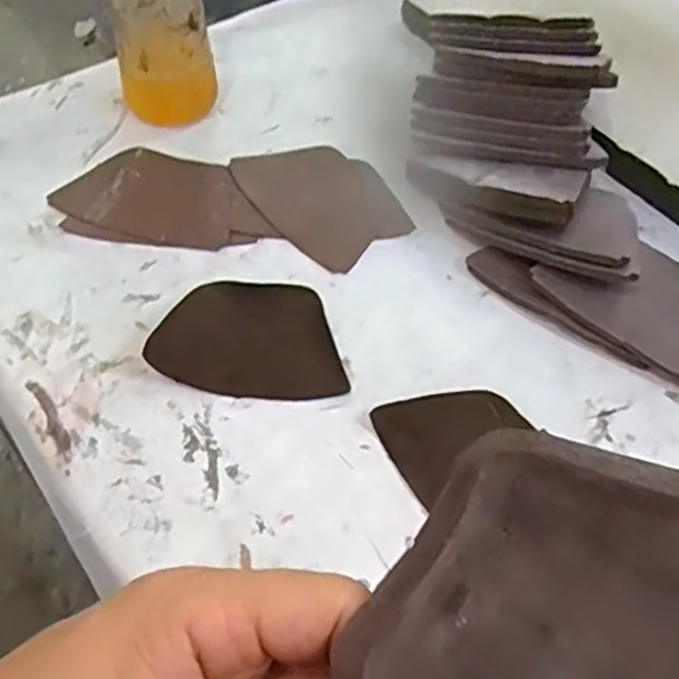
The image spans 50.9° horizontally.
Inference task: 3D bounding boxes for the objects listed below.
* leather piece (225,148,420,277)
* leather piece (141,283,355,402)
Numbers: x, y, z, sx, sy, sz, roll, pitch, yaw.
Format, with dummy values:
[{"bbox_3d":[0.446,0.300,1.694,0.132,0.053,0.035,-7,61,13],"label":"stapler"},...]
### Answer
[{"bbox_3d":[-0.011,-0.095,0.472,0.084,0.006,0.114,-33,62,-24],"label":"leather piece"},{"bbox_3d":[-0.048,-0.004,0.393,0.100,0.017,0.072,2,54,-1],"label":"leather piece"}]

